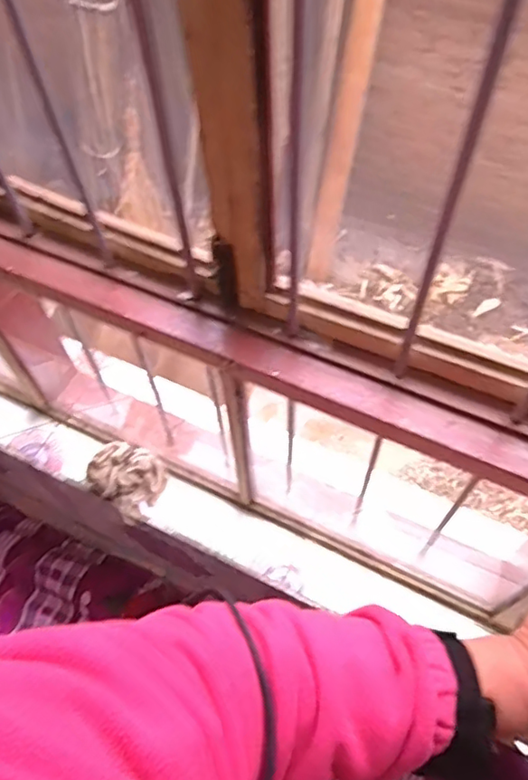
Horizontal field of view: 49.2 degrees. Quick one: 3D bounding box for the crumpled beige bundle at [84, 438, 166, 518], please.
[{"bbox_3d":[-0.238,0.149,0.999,0.127,0.055,0.108,26,63,17],"label":"crumpled beige bundle"}]

